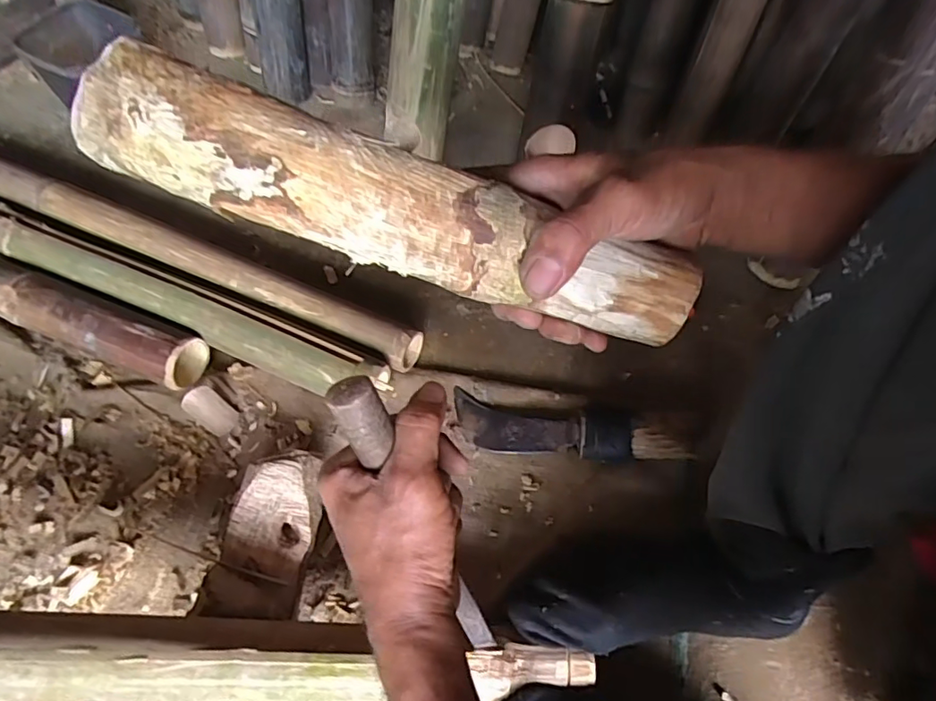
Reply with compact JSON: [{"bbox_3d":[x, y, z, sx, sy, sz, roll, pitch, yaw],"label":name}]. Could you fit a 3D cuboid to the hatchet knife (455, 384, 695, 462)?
[{"bbox_3d":[0.098,0.077,0.547,0.230,0.042,0.058,9,61,2],"label":"hatchet knife"}]

